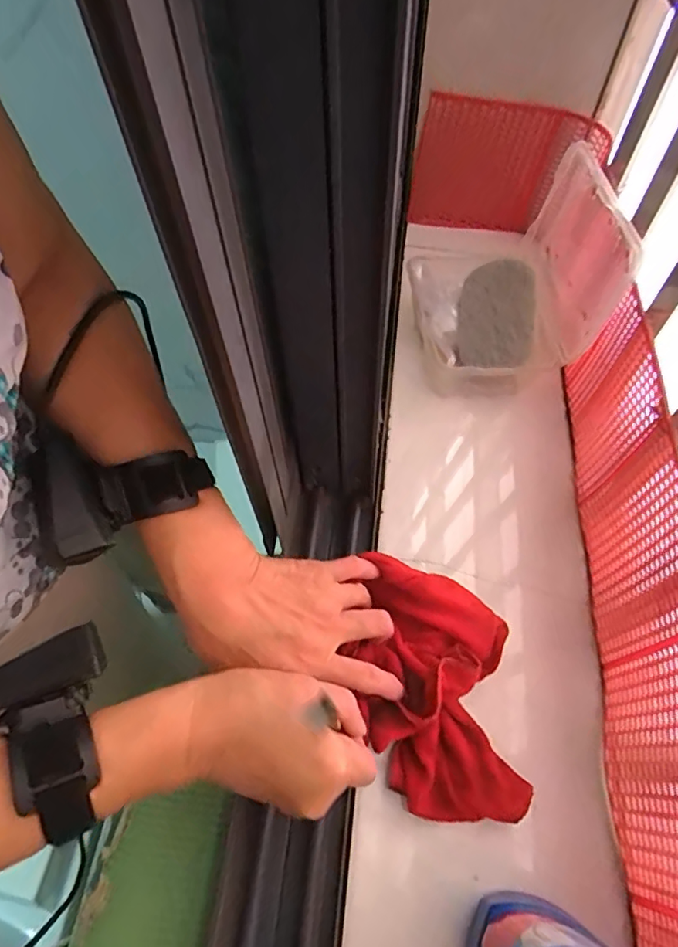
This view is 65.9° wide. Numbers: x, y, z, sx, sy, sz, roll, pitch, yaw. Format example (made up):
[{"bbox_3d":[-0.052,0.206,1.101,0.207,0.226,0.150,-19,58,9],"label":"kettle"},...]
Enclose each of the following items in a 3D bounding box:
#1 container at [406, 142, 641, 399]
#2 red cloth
[{"bbox_3d":[0.164,-0.199,0.527,0.177,0.156,0.178,-1,61,2],"label":"container"},{"bbox_3d":[0.073,0.156,0.386,0.111,0.056,0.172,-4,61,0],"label":"red cloth"}]

